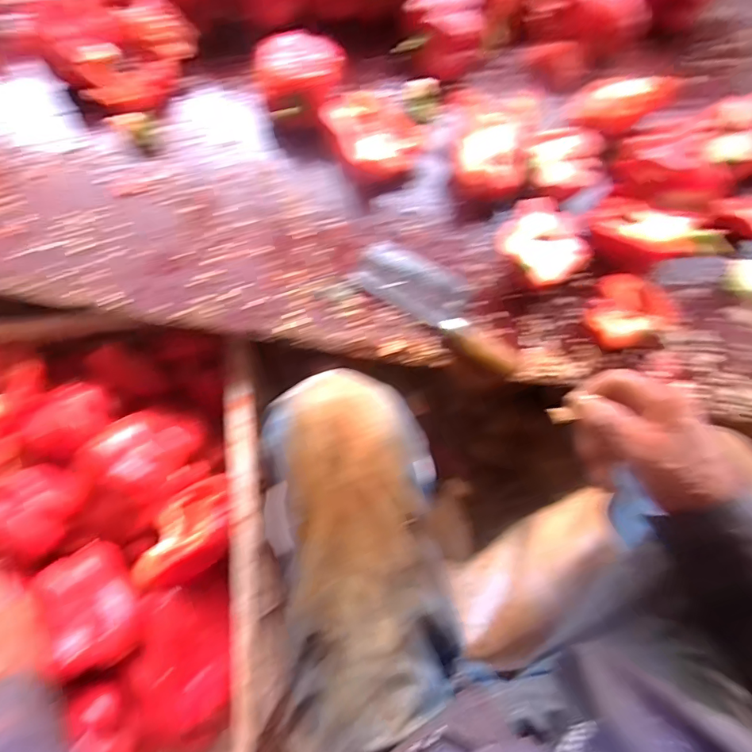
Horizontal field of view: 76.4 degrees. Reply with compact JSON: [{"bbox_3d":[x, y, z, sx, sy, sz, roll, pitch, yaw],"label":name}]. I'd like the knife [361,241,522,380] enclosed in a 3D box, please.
[{"bbox_3d":[0.075,-0.084,0.551,0.218,0.017,0.064,39,74,11],"label":"knife"}]

